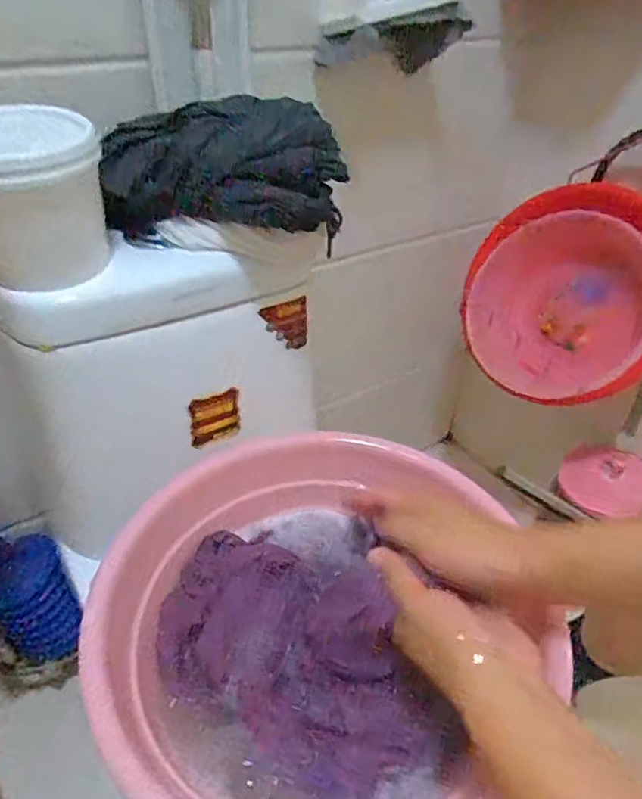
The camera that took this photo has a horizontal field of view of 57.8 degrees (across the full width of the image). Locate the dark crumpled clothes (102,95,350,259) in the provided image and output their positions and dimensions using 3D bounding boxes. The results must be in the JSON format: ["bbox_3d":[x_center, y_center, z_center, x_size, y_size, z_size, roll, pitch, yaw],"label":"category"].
[{"bbox_3d":[-0.099,-0.227,0.577,0.233,0.119,0.070,6,39,3],"label":"dark crumpled clothes"}]

